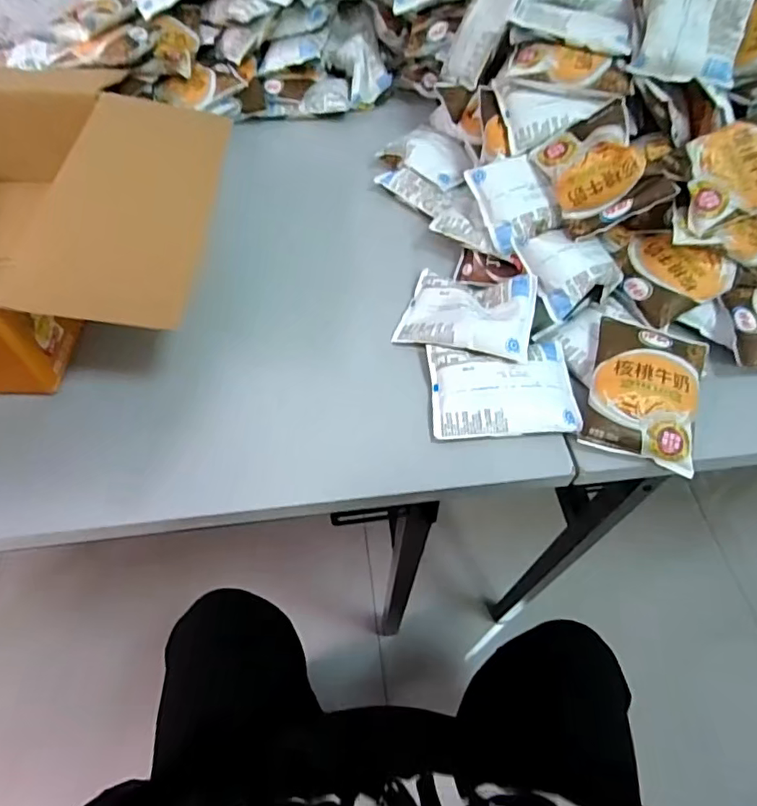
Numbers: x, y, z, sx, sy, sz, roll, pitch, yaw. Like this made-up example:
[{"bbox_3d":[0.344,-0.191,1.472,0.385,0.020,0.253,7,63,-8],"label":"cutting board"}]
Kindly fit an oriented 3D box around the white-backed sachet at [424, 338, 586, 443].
[{"bbox_3d":[0.113,-0.015,0.480,0.127,0.022,0.094,-1,57,-2],"label":"white-backed sachet"}]

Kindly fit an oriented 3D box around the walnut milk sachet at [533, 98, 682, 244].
[{"bbox_3d":[0.215,-0.225,0.511,0.094,0.023,0.110,-25,81,22],"label":"walnut milk sachet"}]

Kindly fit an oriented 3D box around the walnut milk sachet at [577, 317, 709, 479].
[{"bbox_3d":[0.238,-0.012,0.470,0.092,0.019,0.126,14,69,12],"label":"walnut milk sachet"}]

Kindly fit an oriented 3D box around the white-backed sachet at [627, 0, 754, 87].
[{"bbox_3d":[0.306,-0.370,0.513,0.092,0.018,0.118,16,89,14],"label":"white-backed sachet"}]

